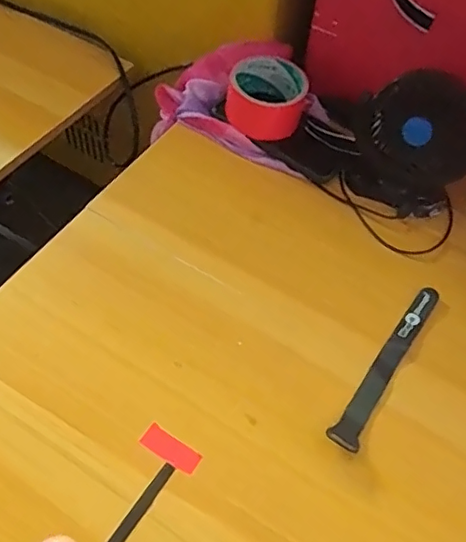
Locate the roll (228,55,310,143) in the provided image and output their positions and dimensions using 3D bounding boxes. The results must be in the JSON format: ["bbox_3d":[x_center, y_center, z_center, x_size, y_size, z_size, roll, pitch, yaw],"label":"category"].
[{"bbox_3d":[0.036,-0.195,0.626,0.086,0.047,0.082,5,54,-1],"label":"roll"}]

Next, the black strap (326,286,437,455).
[{"bbox_3d":[0.138,0.080,0.490,0.024,0.015,0.185,33,59,18],"label":"black strap"}]

